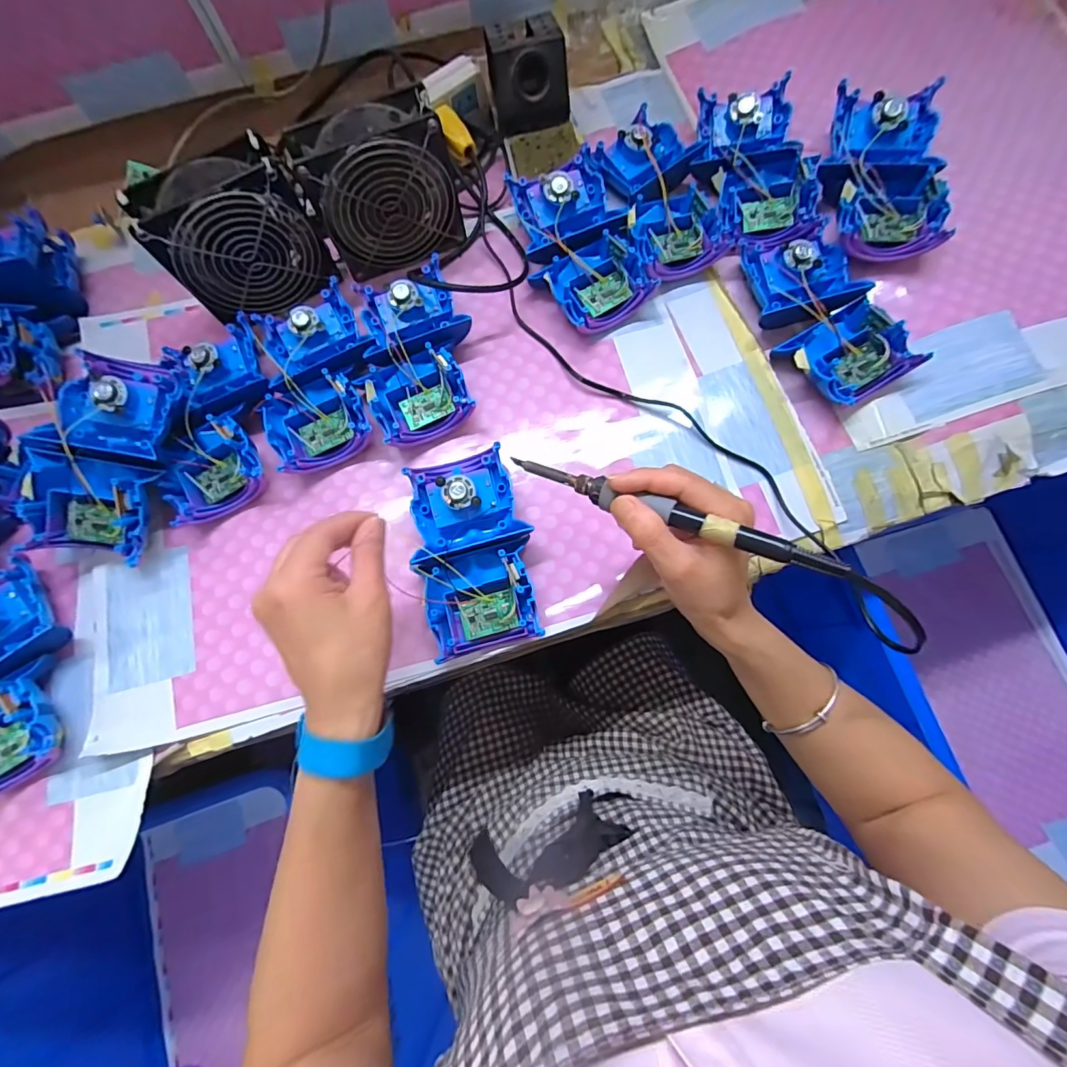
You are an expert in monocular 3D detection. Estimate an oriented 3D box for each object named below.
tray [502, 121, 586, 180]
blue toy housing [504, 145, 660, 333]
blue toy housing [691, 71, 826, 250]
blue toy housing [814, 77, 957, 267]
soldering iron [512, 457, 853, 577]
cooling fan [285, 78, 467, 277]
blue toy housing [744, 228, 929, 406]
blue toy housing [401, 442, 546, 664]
[{"bbox_3d":[0.013,-0.382,0.478,0.076,0.012,0.045,-11,75,-1],"label":"tray"},{"bbox_3d":[0.041,-0.265,0.437,0.097,0.035,0.166,-23,76,-4],"label":"blue toy housing"},{"bbox_3d":[0.208,-0.343,0.445,0.093,0.035,0.173,-16,75,-2],"label":"blue toy housing"},{"bbox_3d":[0.302,-0.311,0.421,0.085,0.057,0.159,-1,75,2],"label":"blue toy housing"},{"bbox_3d":[0.073,-0.014,0.290,0.206,0.017,0.016,22,79,28],"label":"soldering iron"},{"bbox_3d":[-0.131,-0.300,0.421,0.121,0.112,0.051,-21,76,-2],"label":"cooling fan"},{"bbox_3d":[0.248,-0.188,0.414,0.087,0.034,0.157,-24,76,-4],"label":"blue toy housing"},{"bbox_3d":[-0.048,0.012,0.380,0.084,0.037,0.151,-14,75,-1],"label":"blue toy housing"}]

